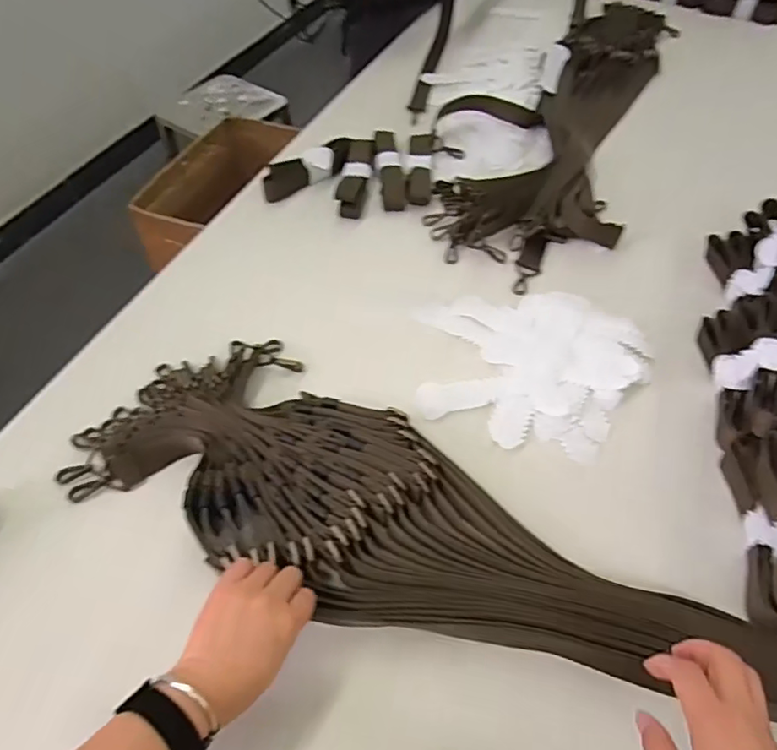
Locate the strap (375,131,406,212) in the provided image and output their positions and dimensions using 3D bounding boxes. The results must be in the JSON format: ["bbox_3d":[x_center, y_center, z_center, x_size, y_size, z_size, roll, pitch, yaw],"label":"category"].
[{"bbox_3d":[0.000,-0.358,0.985,0.039,0.033,0.200,-6,52,-2],"label":"strap"}]

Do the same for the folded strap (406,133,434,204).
[{"bbox_3d":[0.055,-0.364,0.984,0.040,0.032,0.189,2,53,4],"label":"folded strap"}]

